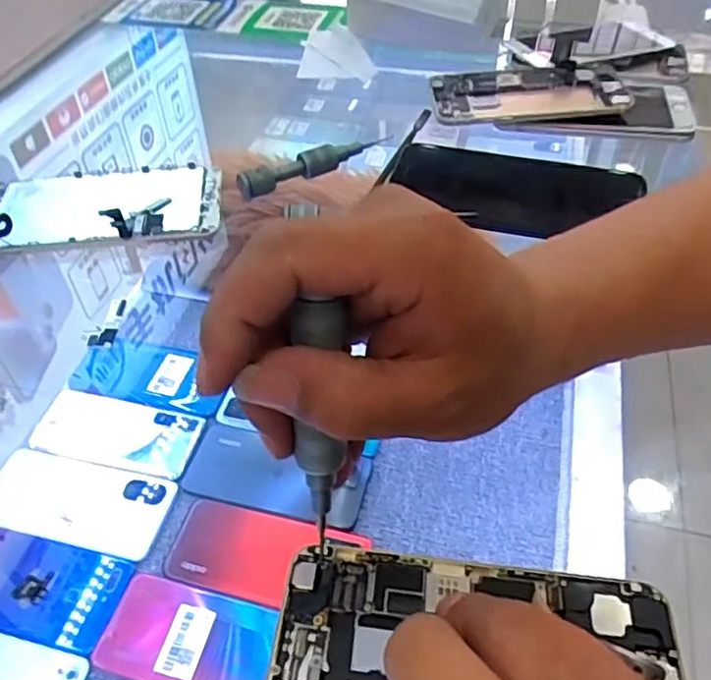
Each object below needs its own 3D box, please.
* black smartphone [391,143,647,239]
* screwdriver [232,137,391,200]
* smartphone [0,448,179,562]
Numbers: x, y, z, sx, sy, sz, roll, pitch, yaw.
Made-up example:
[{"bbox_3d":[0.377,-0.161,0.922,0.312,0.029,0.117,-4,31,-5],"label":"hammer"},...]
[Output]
[{"bbox_3d":[0.101,-0.096,0.403,0.150,0.014,0.080,8,49,9],"label":"black smartphone"},{"bbox_3d":[-0.025,-0.116,0.415,0.106,0.017,0.014,-24,51,-19],"label":"screwdriver"},{"bbox_3d":[-0.250,0.143,0.571,0.169,0.006,0.078,9,48,10],"label":"smartphone"}]

